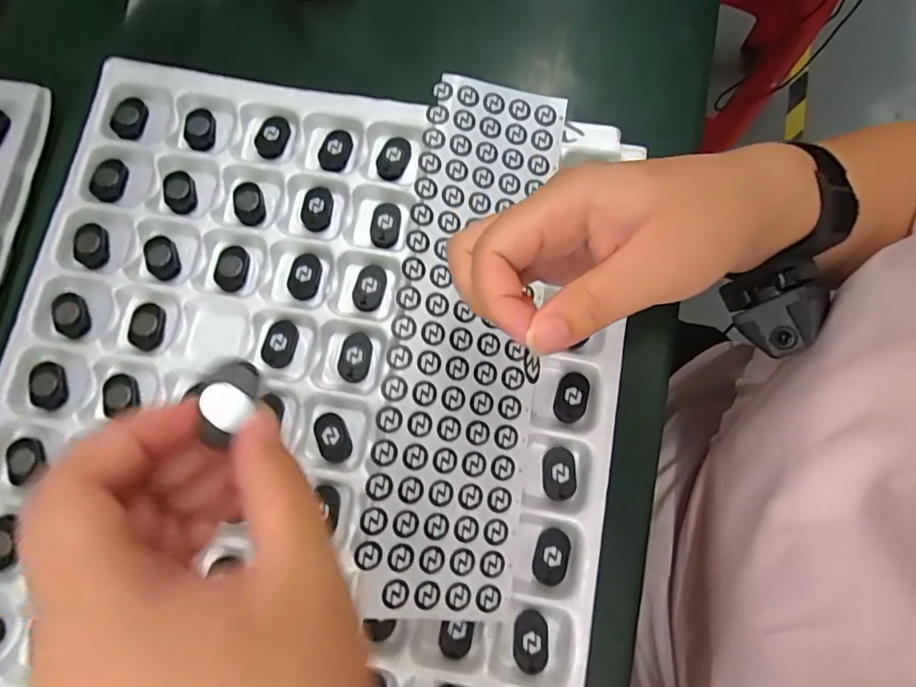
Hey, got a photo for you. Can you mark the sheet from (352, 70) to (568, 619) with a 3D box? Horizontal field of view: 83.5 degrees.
[{"bbox_3d":[0.006,-0.010,0.287,0.084,0.007,0.300,11,78,-15],"label":"sheet"}]

